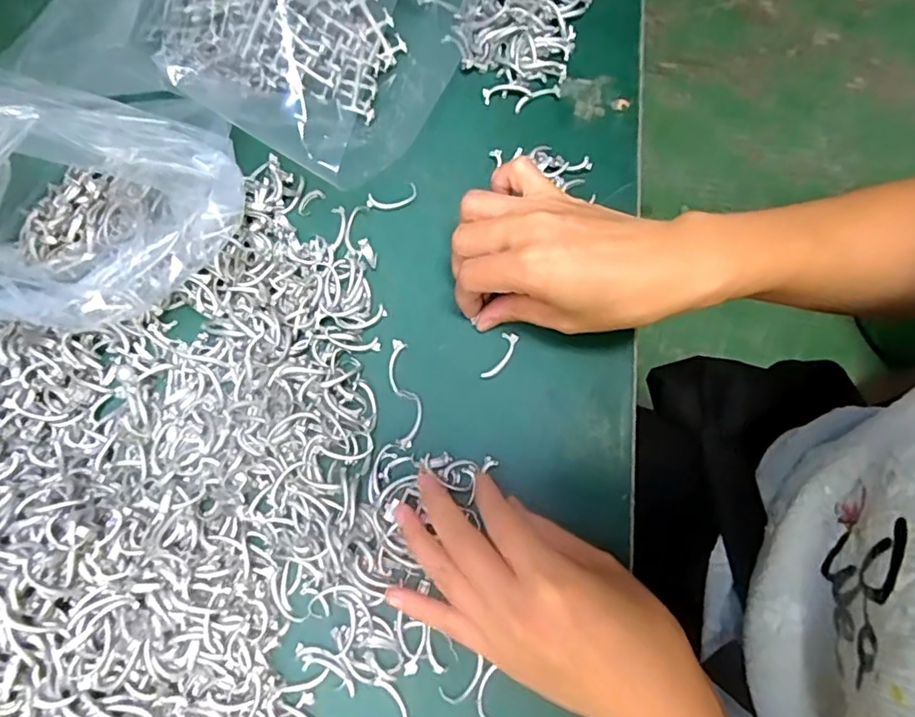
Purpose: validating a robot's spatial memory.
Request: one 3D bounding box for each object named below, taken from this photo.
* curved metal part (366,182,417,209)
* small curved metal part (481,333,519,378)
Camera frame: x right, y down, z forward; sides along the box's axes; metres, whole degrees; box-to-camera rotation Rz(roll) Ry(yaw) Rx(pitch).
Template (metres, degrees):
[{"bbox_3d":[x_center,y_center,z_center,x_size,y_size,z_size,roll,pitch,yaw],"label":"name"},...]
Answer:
[{"bbox_3d":[-0.040,-0.098,0.356,0.031,0.004,0.013,-15,76,-4],"label":"curved metal part"},{"bbox_3d":[0.024,-0.001,0.329,0.010,0.004,0.030,26,77,7],"label":"small curved metal part"}]

